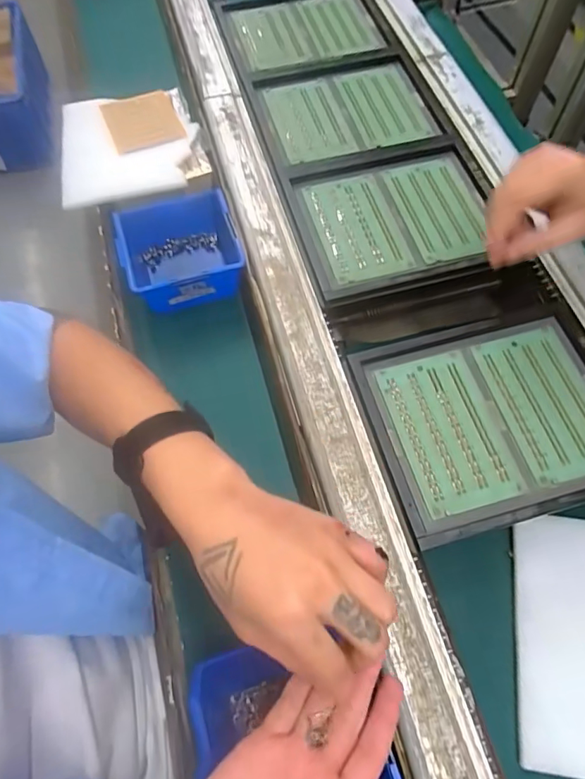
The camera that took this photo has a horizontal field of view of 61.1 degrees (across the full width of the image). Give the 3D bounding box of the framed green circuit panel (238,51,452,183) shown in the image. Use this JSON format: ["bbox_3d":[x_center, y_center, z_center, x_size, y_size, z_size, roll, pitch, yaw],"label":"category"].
[{"bbox_3d":[0.067,-0.341,0.609,0.217,0.009,0.176,-15,64,-7],"label":"framed green circuit panel"}]

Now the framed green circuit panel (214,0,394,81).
[{"bbox_3d":[0.014,-0.503,0.697,0.208,0.033,0.196,-18,65,-9],"label":"framed green circuit panel"}]

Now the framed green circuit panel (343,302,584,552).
[{"bbox_3d":[0.177,0.023,0.436,0.210,0.012,0.181,-14,64,-7],"label":"framed green circuit panel"}]

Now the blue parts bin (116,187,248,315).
[{"bbox_3d":[-0.122,-0.150,0.555,0.121,0.068,0.127,-15,66,-5],"label":"blue parts bin"}]

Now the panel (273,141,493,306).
[{"bbox_3d":[0.108,-0.186,0.536,0.208,0.012,0.173,-15,64,-7],"label":"panel"}]

